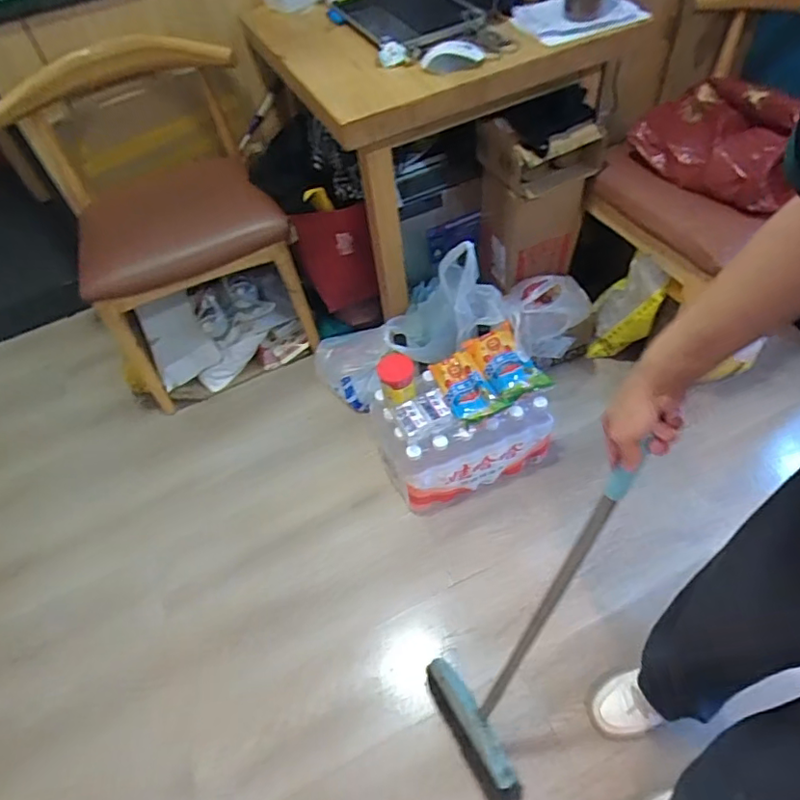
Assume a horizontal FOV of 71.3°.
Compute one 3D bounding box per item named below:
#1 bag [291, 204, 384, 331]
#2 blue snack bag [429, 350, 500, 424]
[{"bbox_3d":[-0.166,-0.341,1.529,0.199,0.363,0.076,-12,50,-1],"label":"bag"},{"bbox_3d":[0.139,-0.034,1.234,0.102,0.044,0.187,-22,51,-10],"label":"blue snack bag"}]

